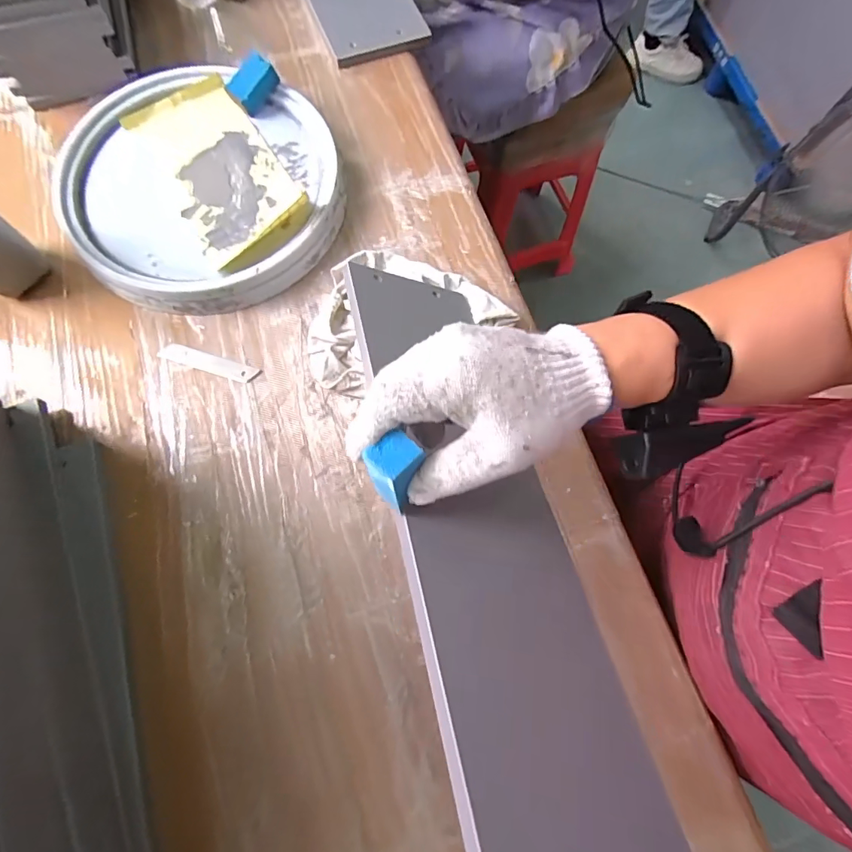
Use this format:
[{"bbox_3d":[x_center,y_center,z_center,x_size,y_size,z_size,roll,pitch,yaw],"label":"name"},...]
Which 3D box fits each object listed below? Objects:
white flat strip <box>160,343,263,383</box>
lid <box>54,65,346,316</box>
[{"bbox_3d":[-0.219,-0.064,0.457,0.105,0.004,0.019,17,75,5],"label":"white flat strip"},{"bbox_3d":[-0.238,-0.261,0.494,0.281,0.039,0.285,0,74,0],"label":"lid"}]

